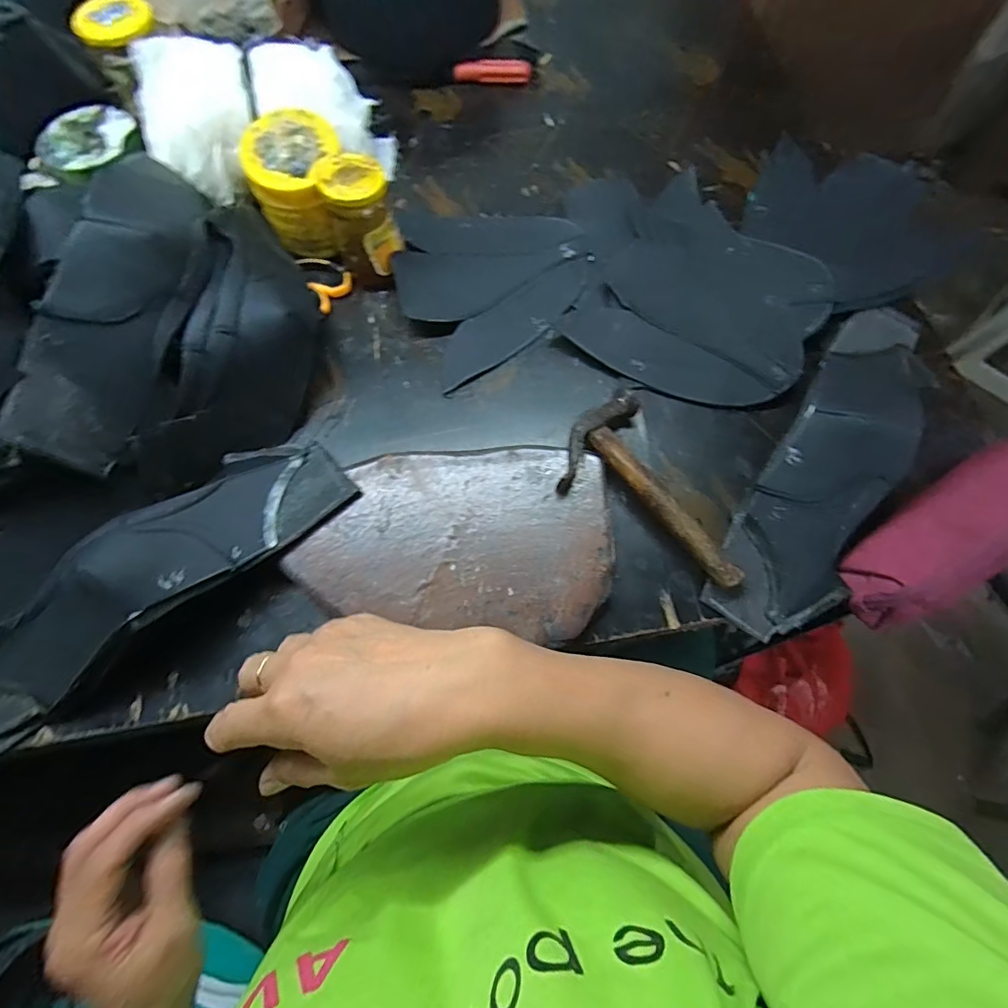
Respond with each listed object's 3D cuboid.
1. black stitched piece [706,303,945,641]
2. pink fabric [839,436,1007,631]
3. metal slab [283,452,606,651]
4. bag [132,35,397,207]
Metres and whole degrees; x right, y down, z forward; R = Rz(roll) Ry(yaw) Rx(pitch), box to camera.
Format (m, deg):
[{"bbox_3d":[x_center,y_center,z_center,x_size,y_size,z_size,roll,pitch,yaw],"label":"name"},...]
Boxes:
[{"bbox_3d":[0.282,-0.051,0.415,0.094,0.075,0.339,30,73,11],"label":"black stitched piece"},{"bbox_3d":[0.355,0.016,0.378,0.204,0.060,0.069,-33,73,-11],"label":"pink fabric"},{"bbox_3d":[-0.036,0.023,0.419,0.244,0.020,0.155,7,70,3],"label":"metal slab"},{"bbox_3d":[-0.233,-0.386,0.503,0.230,0.116,0.104,-24,71,-8],"label":"bag"}]

